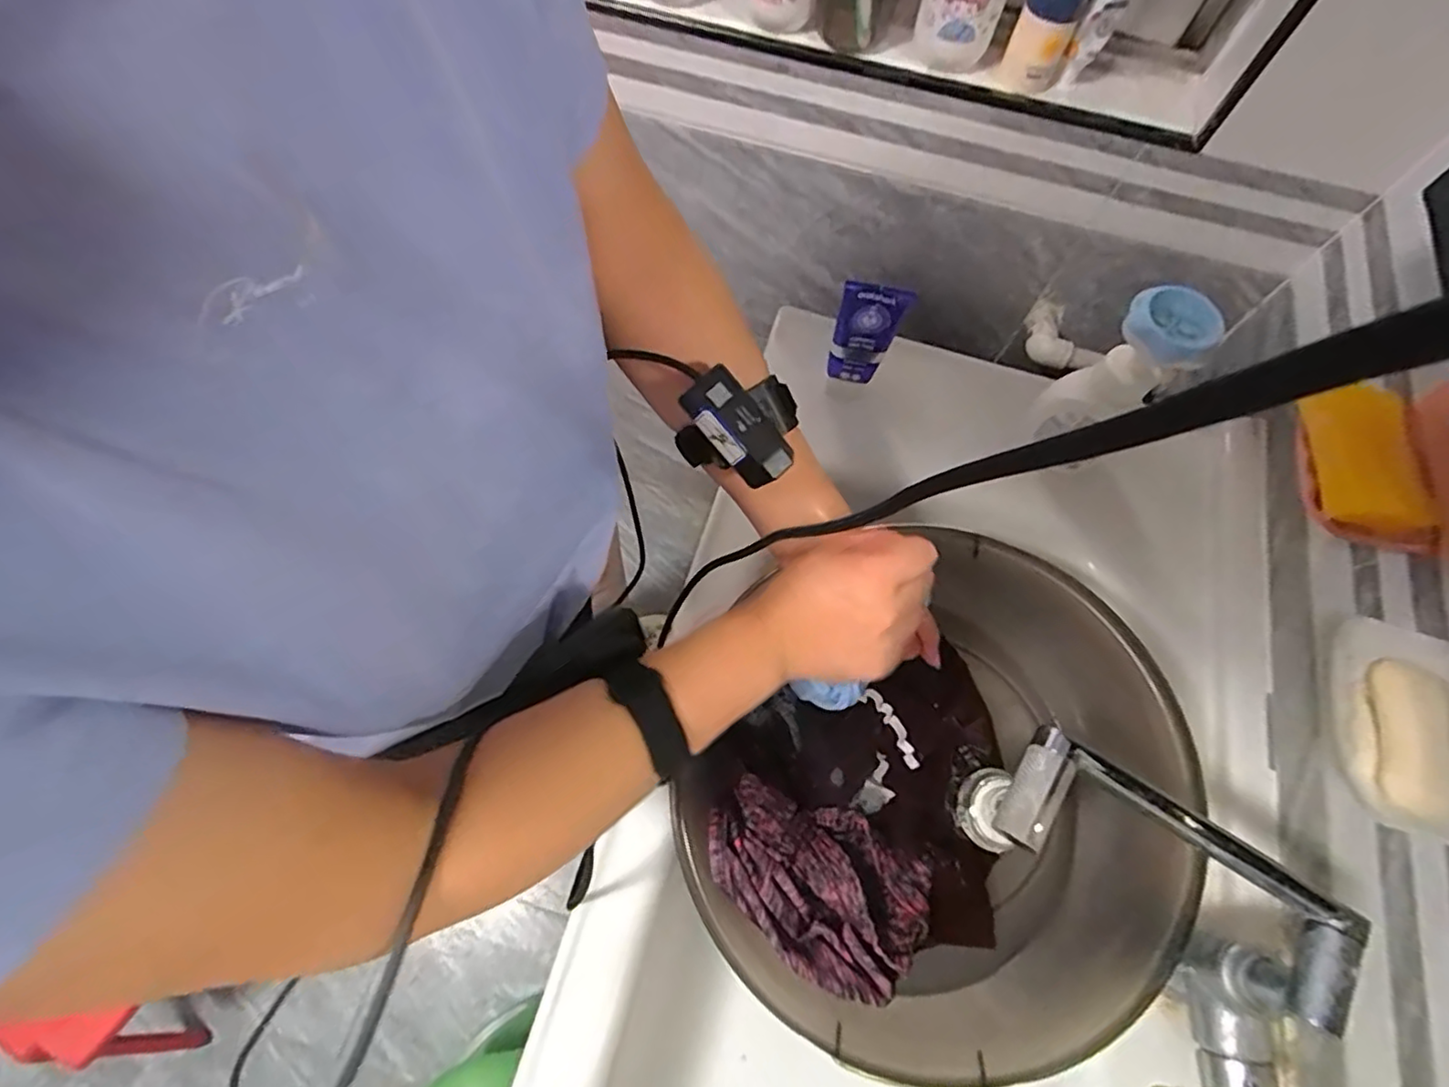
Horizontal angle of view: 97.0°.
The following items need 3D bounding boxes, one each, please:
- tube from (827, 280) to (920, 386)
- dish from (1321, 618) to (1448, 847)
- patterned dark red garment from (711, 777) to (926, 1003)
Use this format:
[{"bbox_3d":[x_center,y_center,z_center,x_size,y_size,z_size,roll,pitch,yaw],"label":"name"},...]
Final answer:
[{"bbox_3d":[0.128,-0.191,0.591,0.057,0.109,0.022,16,67,4],"label":"tube"},{"bbox_3d":[0.423,0.116,0.389,0.077,0.037,0.134,8,67,1],"label":"dish"},{"bbox_3d":[0.070,0.257,0.492,0.176,0.047,0.117,33,69,11],"label":"patterned dark red garment"}]

